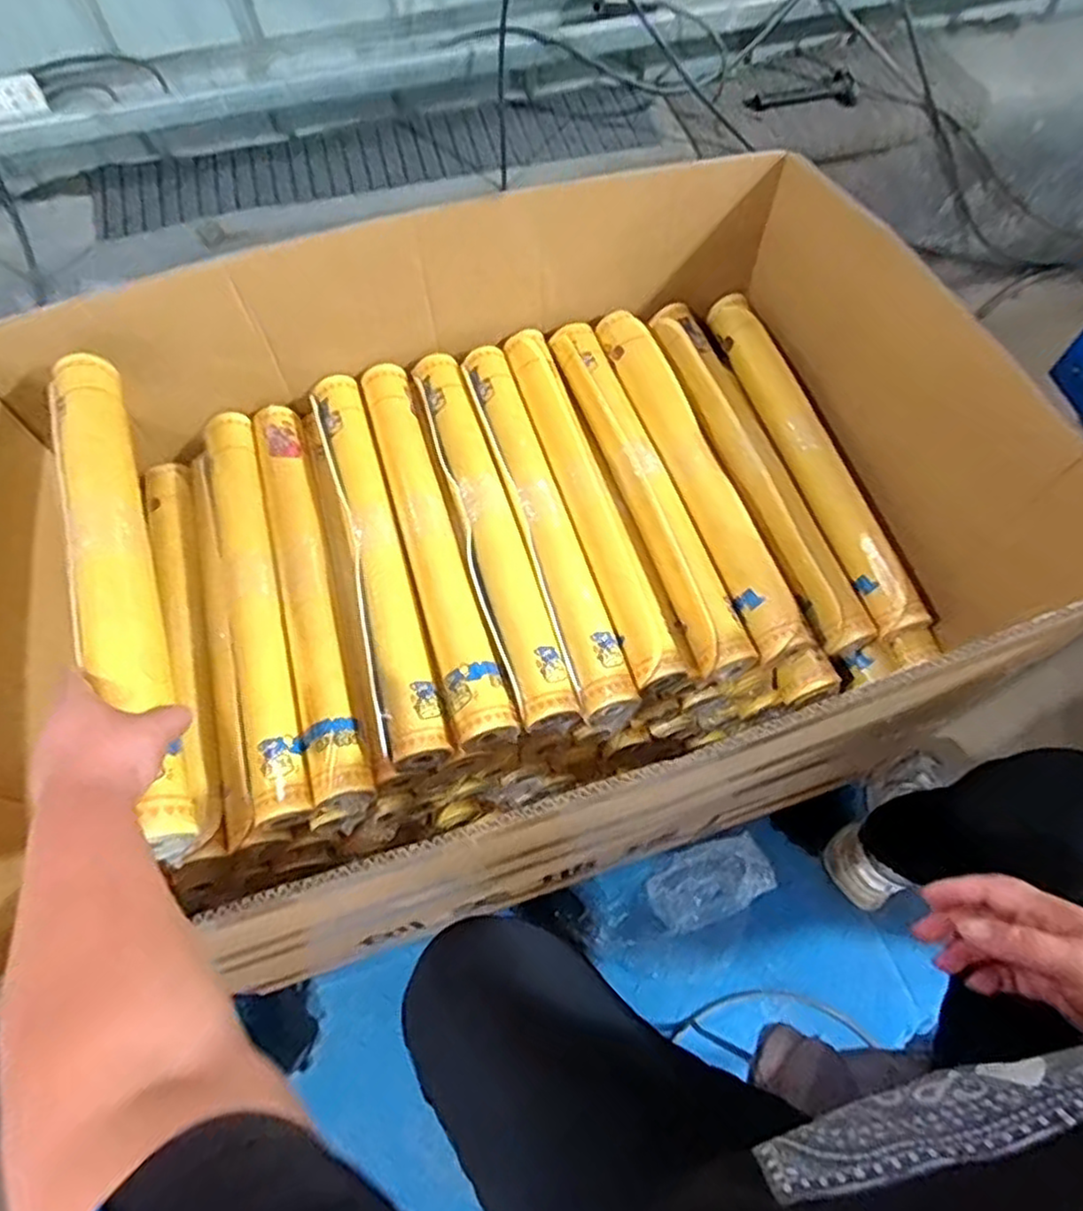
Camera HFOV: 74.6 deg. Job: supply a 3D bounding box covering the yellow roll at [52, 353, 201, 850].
[{"bbox_3d":[-0.352,-0.041,0.581,0.053,0.042,0.490,-22,64,-10],"label":"yellow roll"}]

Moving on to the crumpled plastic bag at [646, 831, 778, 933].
[{"bbox_3d":[0.236,0.386,0.995,0.175,0.038,0.095,-16,66,-7],"label":"crumpled plastic bag"}]

